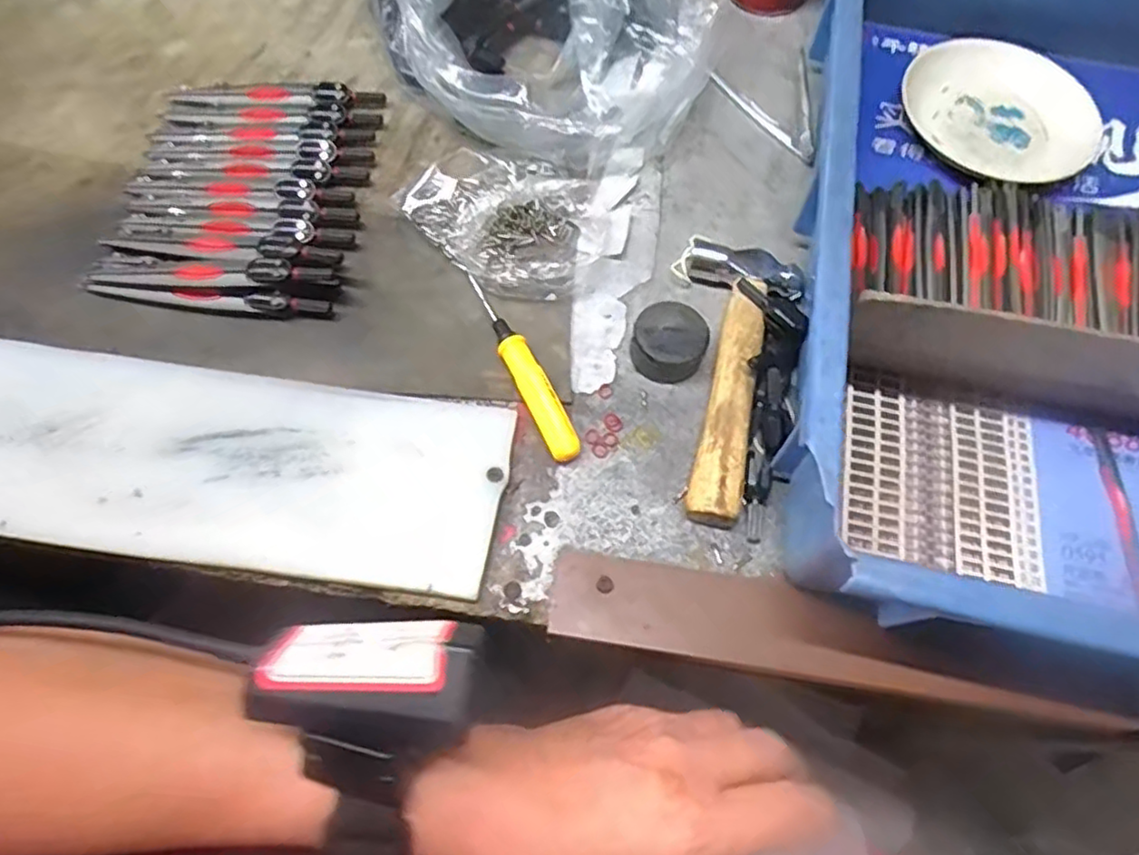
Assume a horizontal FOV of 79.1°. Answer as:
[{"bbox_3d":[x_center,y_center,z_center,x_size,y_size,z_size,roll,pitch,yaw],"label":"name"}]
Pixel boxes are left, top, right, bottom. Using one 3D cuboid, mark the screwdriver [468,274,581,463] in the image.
[{"bbox_3d":[-0.026,-0.034,0.351,0.016,0.017,0.114,-23,70,-12],"label":"screwdriver"}]

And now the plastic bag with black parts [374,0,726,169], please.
[{"bbox_3d":[-0.018,-0.275,0.421,0.195,0.086,0.225,-25,70,-13],"label":"plastic bag with black parts"}]

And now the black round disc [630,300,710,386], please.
[{"bbox_3d":[0.053,-0.045,0.360,0.037,0.019,0.037,1,67,-2],"label":"black round disc"}]

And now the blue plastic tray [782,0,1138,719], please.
[{"bbox_3d":[0.262,-0.098,0.353,0.282,0.073,0.432,13,67,3],"label":"blue plastic tray"}]

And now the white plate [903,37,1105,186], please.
[{"bbox_3d":[0.280,-0.205,0.445,0.119,0.019,0.119,1,67,-2],"label":"white plate"}]

